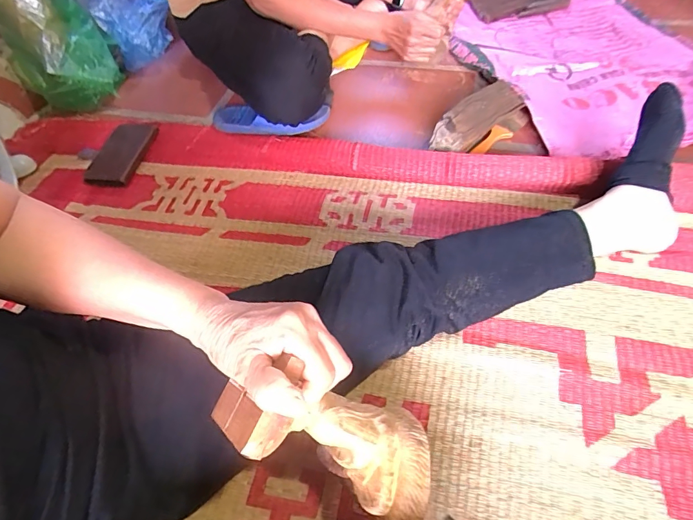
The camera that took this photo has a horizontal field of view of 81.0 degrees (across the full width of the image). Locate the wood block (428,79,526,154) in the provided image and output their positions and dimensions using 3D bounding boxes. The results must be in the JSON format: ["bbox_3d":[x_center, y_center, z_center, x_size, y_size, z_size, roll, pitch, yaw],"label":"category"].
[{"bbox_3d":[0.224,-0.242,0.693,0.200,0.048,0.078,-36,57,-21],"label":"wood block"}]

